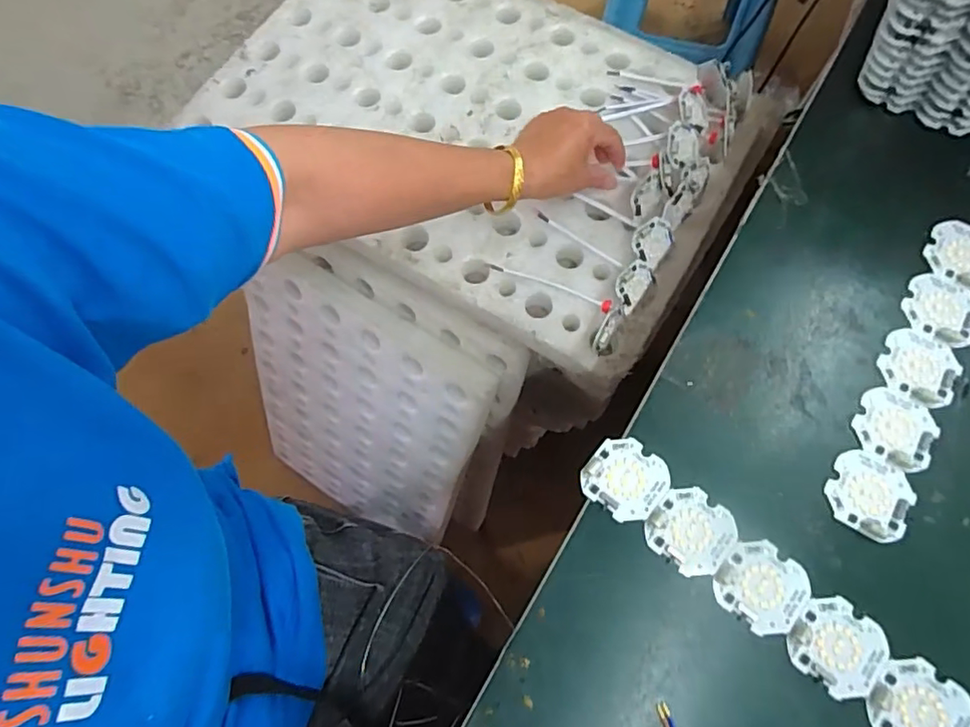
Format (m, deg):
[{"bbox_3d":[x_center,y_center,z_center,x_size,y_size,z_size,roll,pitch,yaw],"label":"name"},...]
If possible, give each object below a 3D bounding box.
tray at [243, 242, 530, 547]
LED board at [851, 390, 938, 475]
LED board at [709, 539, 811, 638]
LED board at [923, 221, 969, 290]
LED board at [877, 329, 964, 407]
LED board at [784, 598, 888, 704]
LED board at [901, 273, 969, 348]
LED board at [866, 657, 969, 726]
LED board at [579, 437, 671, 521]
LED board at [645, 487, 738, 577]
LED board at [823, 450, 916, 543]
[{"bbox_3d":[-0.171,0.089,0.832,0.417,0.566,0.055,30,48,12],"label":"tray"},{"bbox_3d":[0.257,0.040,0.351,0.046,0.004,0.046,28,74,11],"label":"LED board"},{"bbox_3d":[0.160,0.128,0.324,0.047,0.004,0.045,39,76,14],"label":"LED board"},{"bbox_3d":[0.333,-0.076,0.391,0.046,0.004,0.048,31,74,11],"label":"LED board"},{"bbox_3d":[0.283,0.002,0.365,0.046,0.004,0.049,30,74,11],"label":"LED board"},{"bbox_3d":[0.197,0.156,0.312,0.047,0.004,0.046,40,76,14],"label":"LED board"},{"bbox_3d":[0.308,-0.038,0.378,0.046,0.004,0.049,29,74,11],"label":"LED board"},{"bbox_3d":[0.234,0.186,0.300,0.047,0.004,0.047,40,76,14],"label":"LED board"},{"bbox_3d":[0.087,0.071,0.348,0.049,0.004,0.046,38,76,13],"label":"LED board"},{"bbox_3d":[0.124,0.100,0.336,0.046,0.004,0.045,41,77,14],"label":"LED board"},{"bbox_3d":[0.232,0.079,0.338,0.046,0.004,0.048,32,75,12],"label":"LED board"}]

